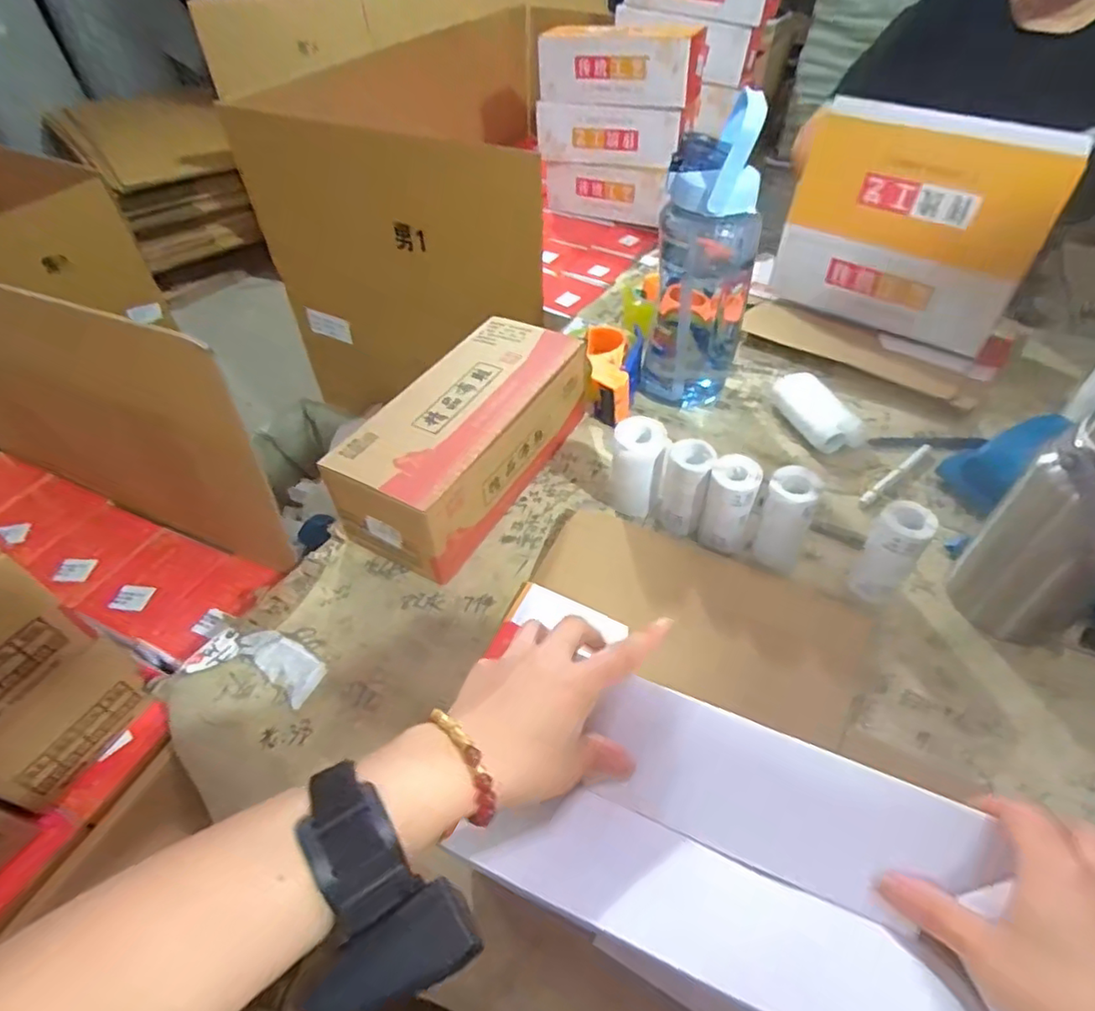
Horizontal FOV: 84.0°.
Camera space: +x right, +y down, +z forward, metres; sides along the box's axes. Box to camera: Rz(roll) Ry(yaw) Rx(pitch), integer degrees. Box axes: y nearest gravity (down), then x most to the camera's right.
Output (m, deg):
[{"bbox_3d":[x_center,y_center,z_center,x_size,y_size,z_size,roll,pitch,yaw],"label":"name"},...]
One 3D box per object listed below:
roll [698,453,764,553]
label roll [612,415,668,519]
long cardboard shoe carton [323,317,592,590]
[{"bbox_3d":[0.169,-0.001,0.569,0.045,0.079,0.051,18,52,16],"label":"roll"},{"bbox_3d":[0.089,-0.038,0.612,0.049,0.090,0.052,10,50,10],"label":"label roll"},{"bbox_3d":[-0.079,-0.077,0.638,0.133,0.103,0.309,24,54,20],"label":"long cardboard shoe carton"}]

